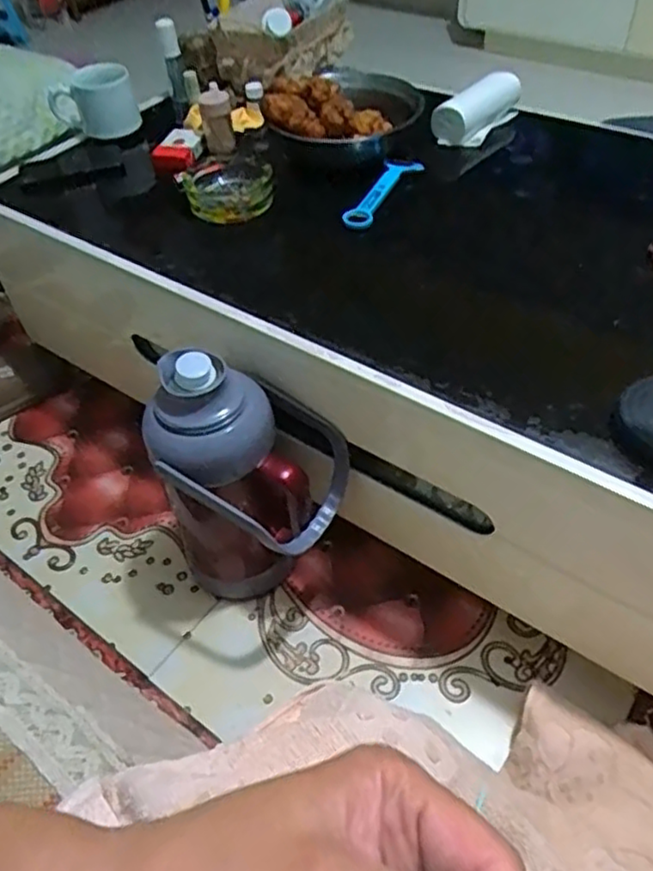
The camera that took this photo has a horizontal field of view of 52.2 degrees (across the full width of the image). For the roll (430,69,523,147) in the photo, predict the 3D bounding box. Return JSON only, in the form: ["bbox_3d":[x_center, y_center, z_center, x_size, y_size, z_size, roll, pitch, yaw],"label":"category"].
[{"bbox_3d":[0.242,-0.519,1.070,0.181,0.065,0.054,-38,56,-26],"label":"roll"}]

